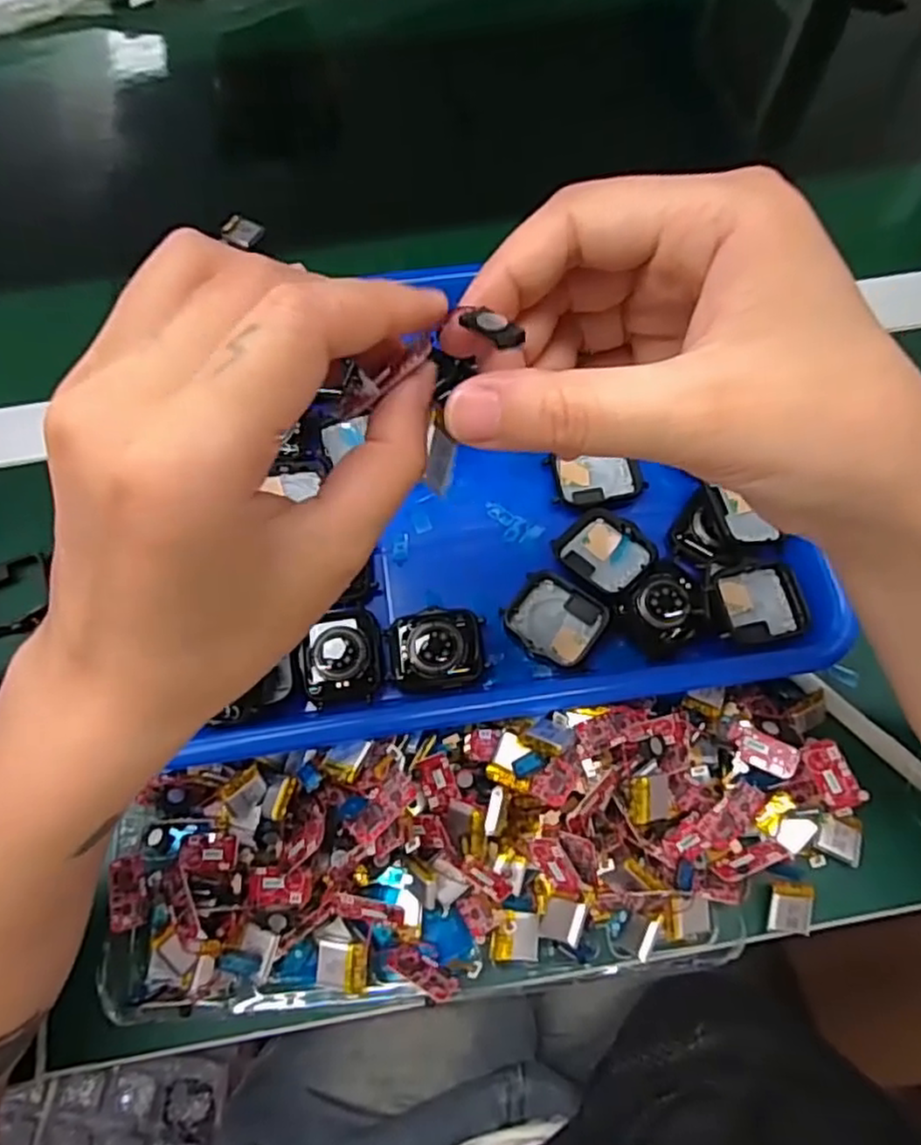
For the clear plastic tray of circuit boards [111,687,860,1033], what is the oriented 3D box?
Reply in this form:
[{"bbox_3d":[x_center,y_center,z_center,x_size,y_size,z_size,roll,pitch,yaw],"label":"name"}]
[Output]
[{"bbox_3d":[0.012,0.114,0.288,0.311,0.047,0.102,-7,67,-3],"label":"clear plastic tray of circuit boards"}]

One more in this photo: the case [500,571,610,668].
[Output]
[{"bbox_3d":[0.044,0.022,0.327,0.042,0.005,0.037,33,71,13],"label":"case"}]

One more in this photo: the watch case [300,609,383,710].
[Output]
[{"bbox_3d":[-0.055,0.038,0.322,0.036,0.010,0.042,-7,67,-2],"label":"watch case"}]

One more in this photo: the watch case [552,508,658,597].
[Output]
[{"bbox_3d":[0.069,-0.011,0.337,0.037,0.007,0.042,-40,72,-15],"label":"watch case"}]

